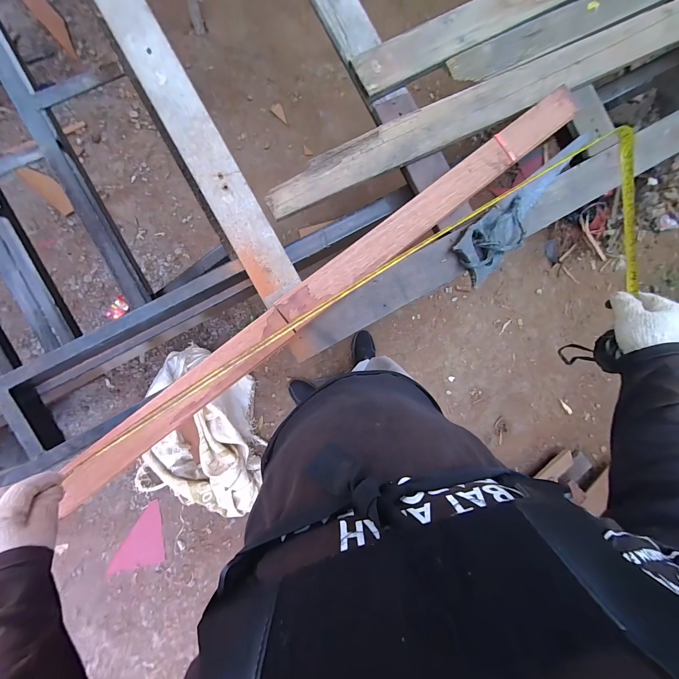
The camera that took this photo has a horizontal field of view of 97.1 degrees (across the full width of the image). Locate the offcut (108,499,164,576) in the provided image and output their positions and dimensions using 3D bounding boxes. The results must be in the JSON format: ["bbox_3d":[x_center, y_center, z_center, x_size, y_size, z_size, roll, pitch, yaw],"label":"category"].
[{"bbox_3d":[-0.780,0.755,1.153,0.189,0.019,0.237,-7,86,-5],"label":"offcut"}]

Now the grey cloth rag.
[{"bbox_3d":[0.421,-0.304,0.664,0.444,0.039,0.102,-44,93,-6],"label":"grey cloth rag"}]

